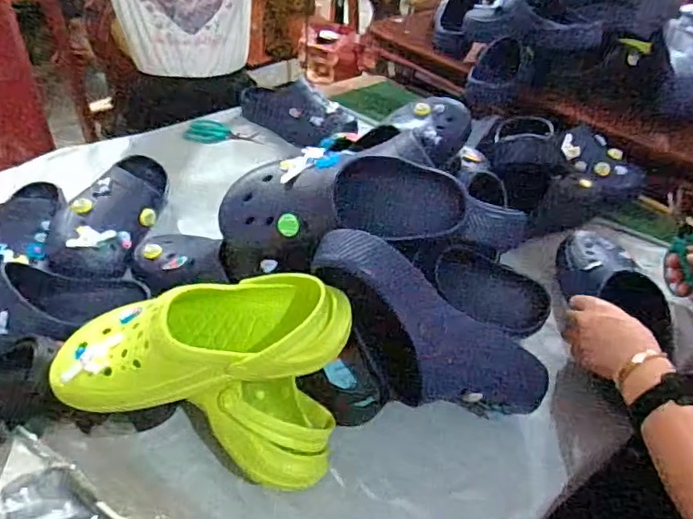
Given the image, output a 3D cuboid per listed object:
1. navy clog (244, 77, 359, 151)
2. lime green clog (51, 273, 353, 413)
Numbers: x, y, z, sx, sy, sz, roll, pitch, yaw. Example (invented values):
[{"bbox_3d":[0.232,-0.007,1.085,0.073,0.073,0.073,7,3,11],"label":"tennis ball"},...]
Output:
[{"bbox_3d":[-0.101,-0.292,1.130,0.256,0.080,0.120,33,47,31],"label":"navy clog"},{"bbox_3d":[-0.142,0.070,0.544,0.287,0.081,0.103,-11,40,2],"label":"lime green clog"}]

